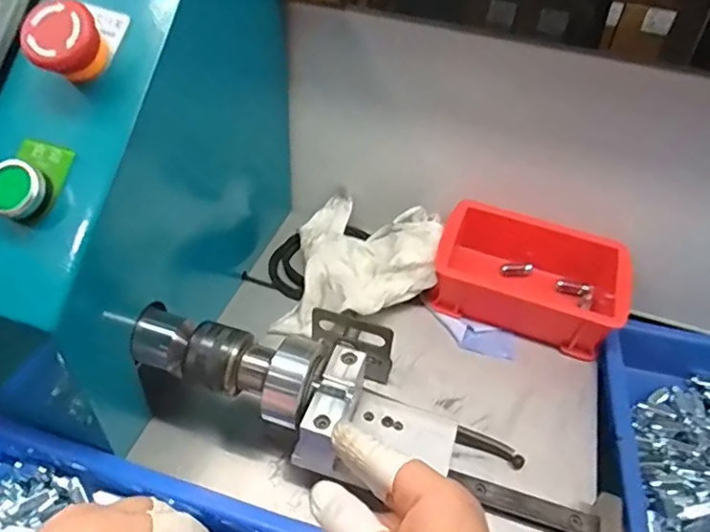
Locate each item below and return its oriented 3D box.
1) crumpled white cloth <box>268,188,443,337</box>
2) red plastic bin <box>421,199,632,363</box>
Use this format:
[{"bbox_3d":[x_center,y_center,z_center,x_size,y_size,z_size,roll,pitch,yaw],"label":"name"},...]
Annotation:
[{"bbox_3d":[0.009,-0.016,0.494,0.123,0.043,0.146,5,44,0],"label":"crumpled white cloth"},{"bbox_3d":[0.146,0.010,0.477,0.148,0.057,0.093,16,45,12],"label":"red plastic bin"}]

